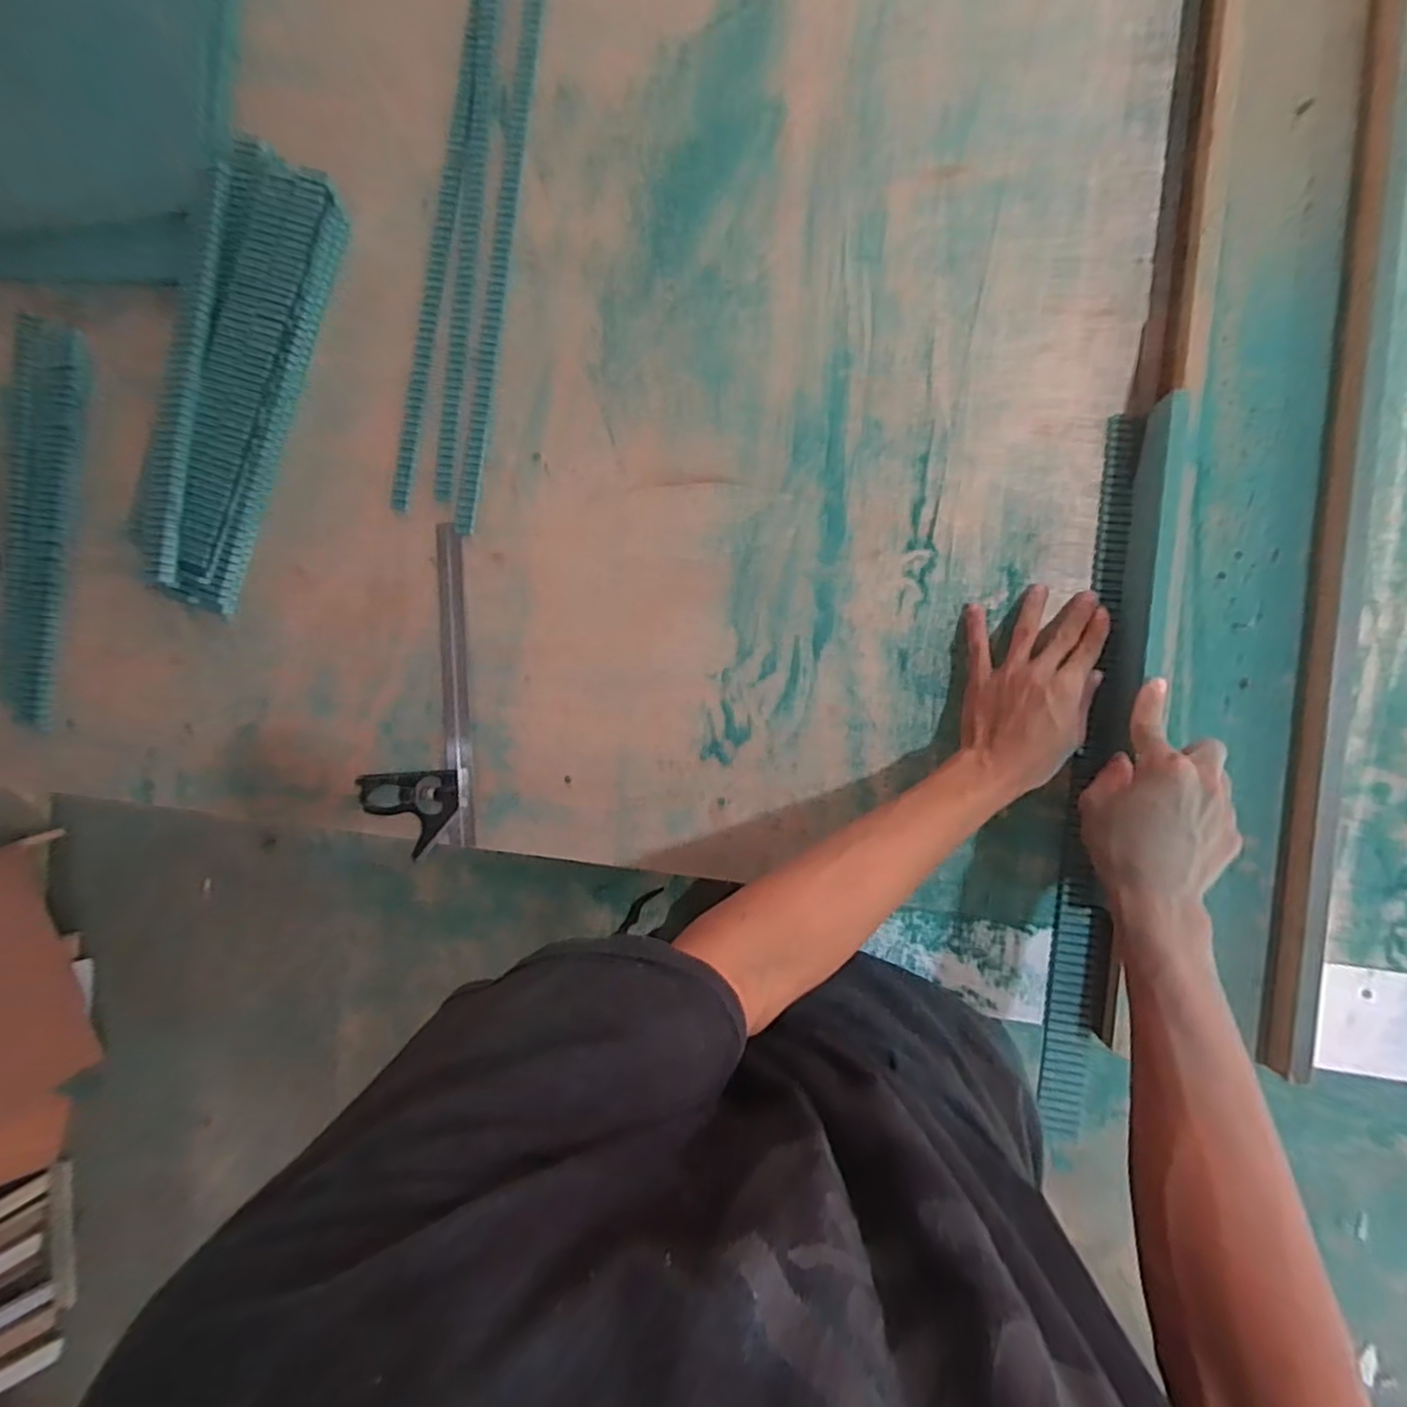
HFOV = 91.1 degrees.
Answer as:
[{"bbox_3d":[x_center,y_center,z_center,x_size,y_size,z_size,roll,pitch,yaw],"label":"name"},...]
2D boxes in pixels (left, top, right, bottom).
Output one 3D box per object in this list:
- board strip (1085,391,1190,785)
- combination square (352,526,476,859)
[{"bbox_3d":[0.344,-0.090,0.539,0.023,0.055,0.283,7,96,7],"label":"board strip"},{"bbox_3d":[-0.271,-0.012,0.648,0.108,0.015,0.296,-2,91,8],"label":"combination square"}]

